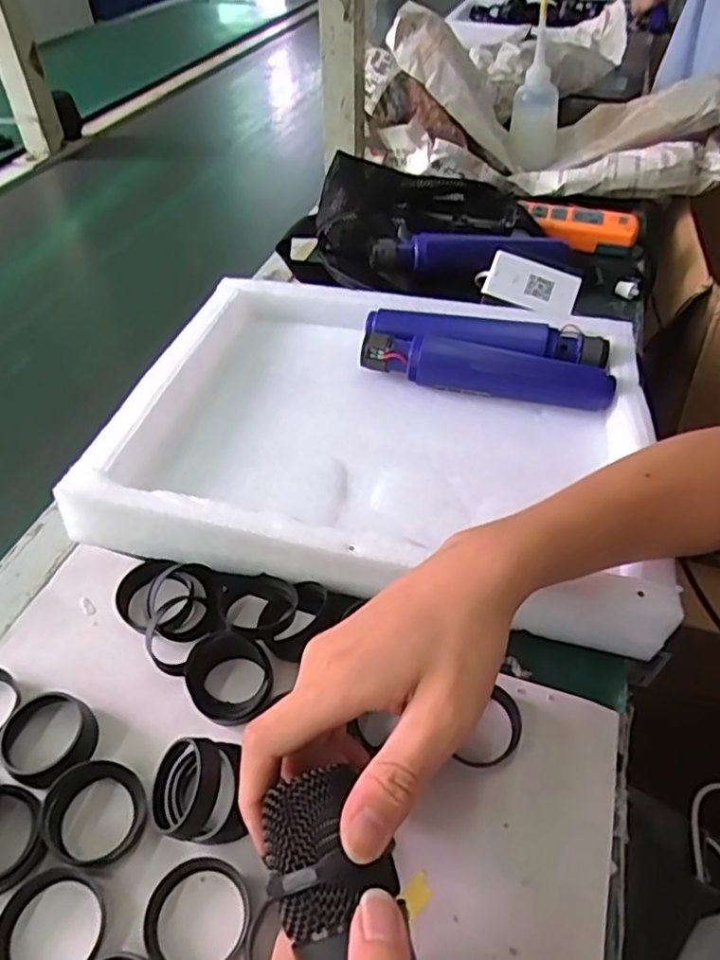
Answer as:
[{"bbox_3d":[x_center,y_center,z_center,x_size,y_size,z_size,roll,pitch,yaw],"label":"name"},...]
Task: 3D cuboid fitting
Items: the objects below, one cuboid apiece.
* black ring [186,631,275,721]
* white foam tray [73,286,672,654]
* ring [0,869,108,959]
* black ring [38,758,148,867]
[{"bbox_3d":[-0.072,0.106,0.337,0.047,0.021,0.042,31,54,26],"label":"black ring"},{"bbox_3d":[0.021,-0.053,0.441,0.347,0.056,0.282,8,47,7],"label":"white foam tray"},{"bbox_3d":[-0.132,0.191,0.266,0.043,0.011,0.042,0,47,0],"label":"ring"},{"bbox_3d":[-0.125,0.156,0.294,0.042,0.017,0.041,0,47,0],"label":"black ring"}]

